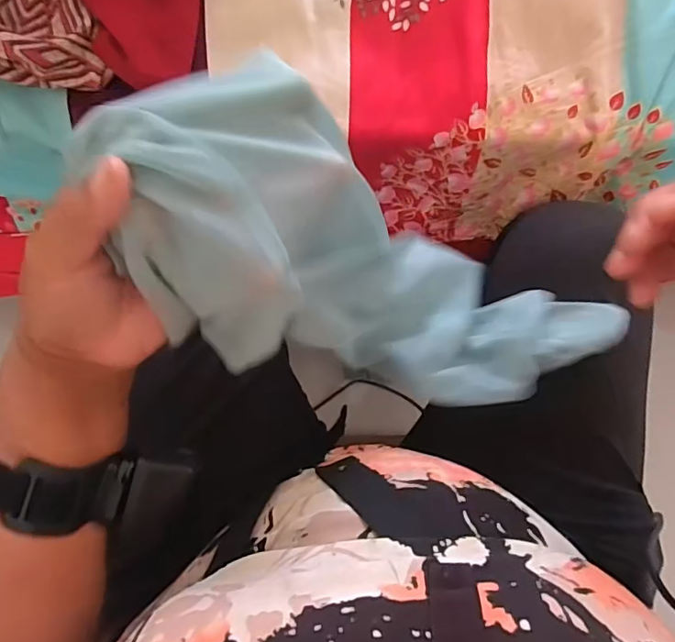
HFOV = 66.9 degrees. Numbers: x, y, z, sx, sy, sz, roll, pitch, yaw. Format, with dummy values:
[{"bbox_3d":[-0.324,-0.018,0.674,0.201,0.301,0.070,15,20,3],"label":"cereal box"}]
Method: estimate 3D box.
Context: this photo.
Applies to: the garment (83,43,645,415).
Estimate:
[{"bbox_3d":[0.035,-0.022,0.287,0.142,0.312,0.121,11,84,39],"label":"garment"}]

